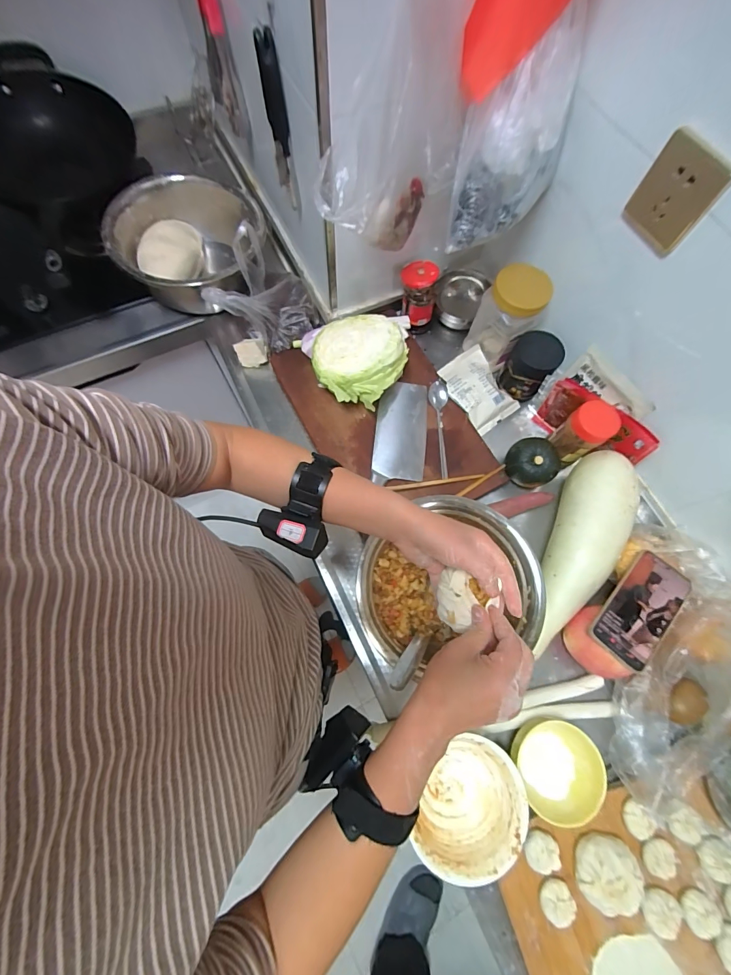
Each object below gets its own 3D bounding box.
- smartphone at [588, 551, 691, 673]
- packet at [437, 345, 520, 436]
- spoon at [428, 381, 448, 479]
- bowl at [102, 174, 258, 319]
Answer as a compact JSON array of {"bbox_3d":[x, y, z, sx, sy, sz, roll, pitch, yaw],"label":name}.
[{"bbox_3d":[0.378,0.165,0.515,0.156,0.012,0.076,-41,68,-18],"label":"smartphone"},{"bbox_3d":[0.207,-0.180,0.695,0.109,0.026,0.143,-35,87,-17],"label":"packet"},{"bbox_3d":[0.126,-0.104,0.654,0.033,0.025,0.181,3,71,-1],"label":"spoon"},{"bbox_3d":[-0.341,-0.449,0.732,0.247,0.127,0.258,1,72,-2],"label":"bowl"}]

